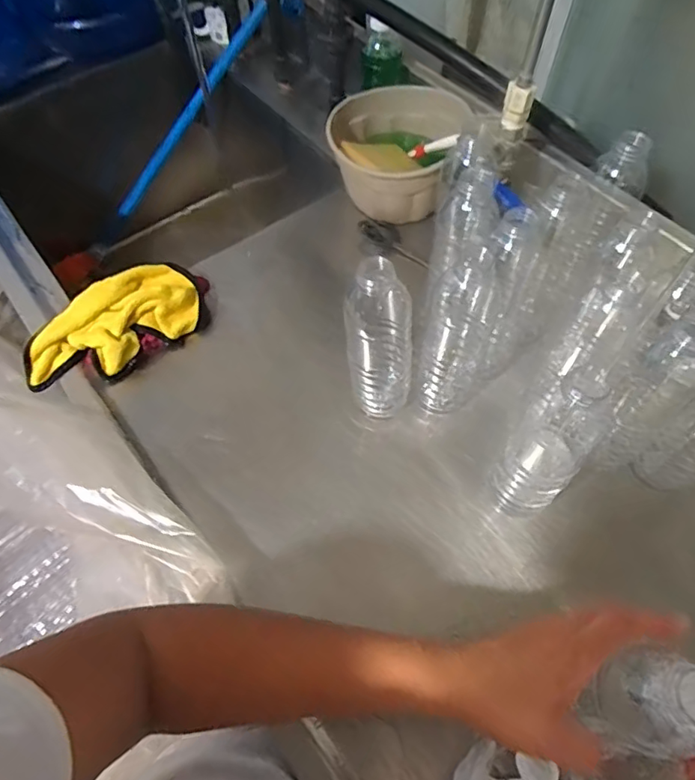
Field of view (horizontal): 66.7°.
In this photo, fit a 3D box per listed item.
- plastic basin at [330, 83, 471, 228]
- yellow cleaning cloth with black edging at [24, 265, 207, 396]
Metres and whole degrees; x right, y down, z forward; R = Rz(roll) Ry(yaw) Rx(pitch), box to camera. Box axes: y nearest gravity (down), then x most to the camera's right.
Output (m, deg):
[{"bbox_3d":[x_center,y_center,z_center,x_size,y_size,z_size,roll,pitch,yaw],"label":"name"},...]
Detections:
[{"bbox_3d":[0.062,-0.312,0.696,0.165,0.099,0.165,0,60,0],"label":"plastic basin"},{"bbox_3d":[-0.268,-0.076,0.619,0.228,0.051,0.095,-34,65,-17],"label":"yellow cleaning cloth with black edging"}]

